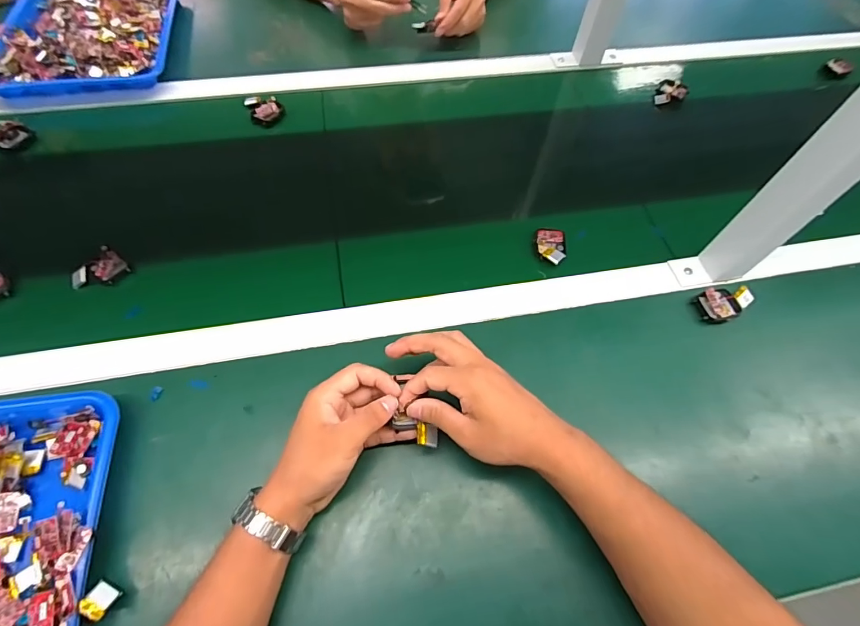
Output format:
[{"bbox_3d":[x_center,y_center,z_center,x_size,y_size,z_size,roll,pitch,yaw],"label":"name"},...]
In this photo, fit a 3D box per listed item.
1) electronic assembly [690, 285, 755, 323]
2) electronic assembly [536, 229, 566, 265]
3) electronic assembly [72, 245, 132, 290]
[{"bbox_3d":[0.335,-0.012,0.490,0.062,0.014,0.039,-22,68,-13],"label":"electronic assembly"},{"bbox_3d":[0.148,-0.080,0.523,0.033,0.015,0.054,6,64,0],"label":"electronic assembly"},{"bbox_3d":[-0.368,-0.045,0.477,0.036,0.013,0.052,34,64,15],"label":"electronic assembly"}]

